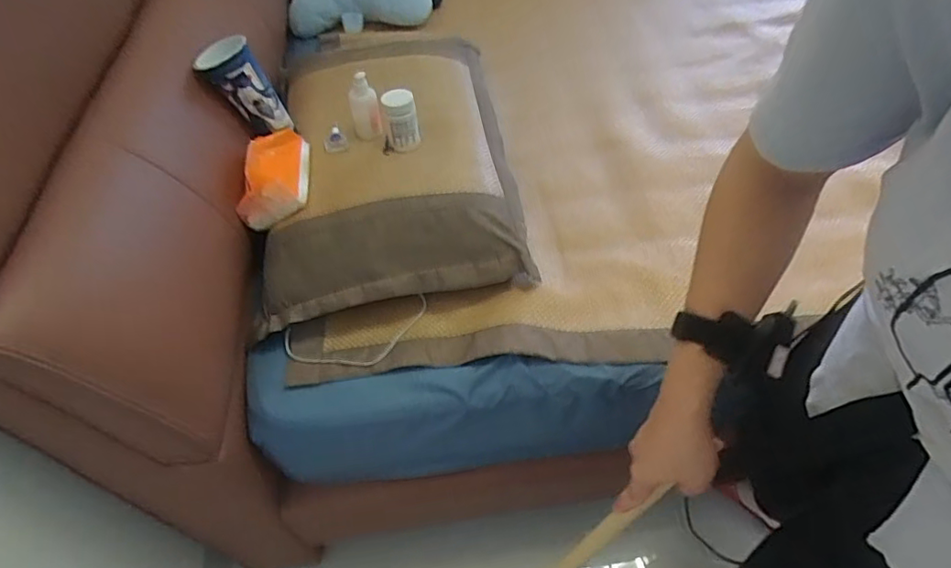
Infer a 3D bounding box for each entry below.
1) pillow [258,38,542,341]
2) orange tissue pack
[{"bbox_3d":[-0.148,-0.231,1.020,0.404,0.132,0.657,-7,50,-3],"label":"pillow"},{"bbox_3d":[-0.302,-0.177,0.879,0.090,0.063,0.169,-2,50,1],"label":"orange tissue pack"}]

